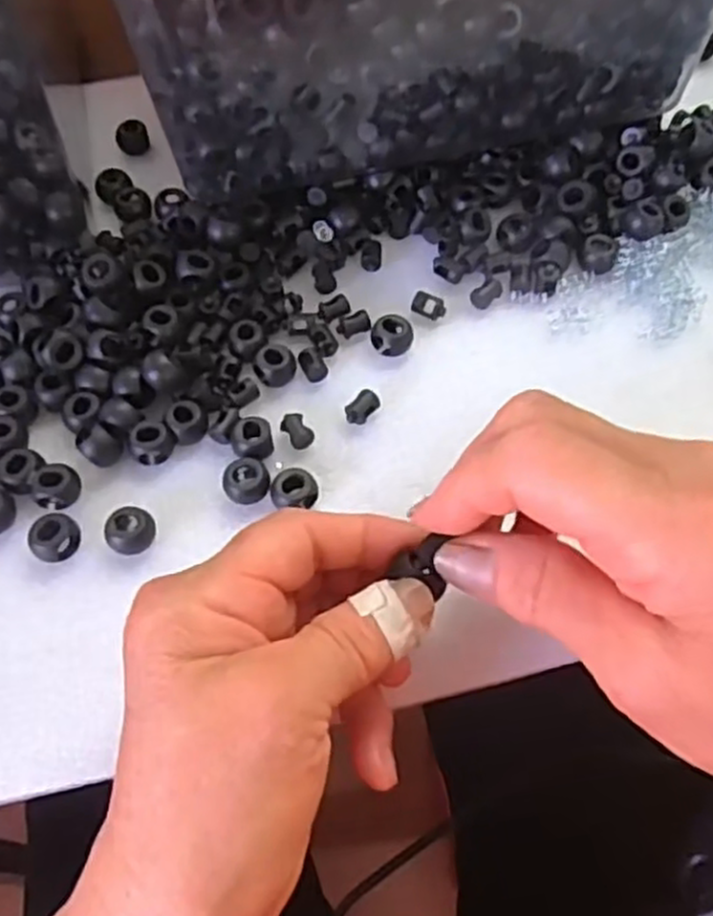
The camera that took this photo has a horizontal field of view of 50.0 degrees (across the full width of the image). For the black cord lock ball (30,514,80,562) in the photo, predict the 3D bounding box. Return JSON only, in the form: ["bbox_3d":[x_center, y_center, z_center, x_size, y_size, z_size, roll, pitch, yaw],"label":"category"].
[{"bbox_3d":[-0.110,0.030,0.280,0.015,0.013,0.017,37,67,19],"label":"black cord lock ball"}]

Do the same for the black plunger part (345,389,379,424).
[{"bbox_3d":[0.002,-0.020,0.311,0.009,0.009,0.015,35,66,18],"label":"black plunger part"}]

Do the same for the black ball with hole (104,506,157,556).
[{"bbox_3d":[-0.083,0.028,0.282,0.015,0.013,0.017,31,65,16],"label":"black ball with hole"}]

